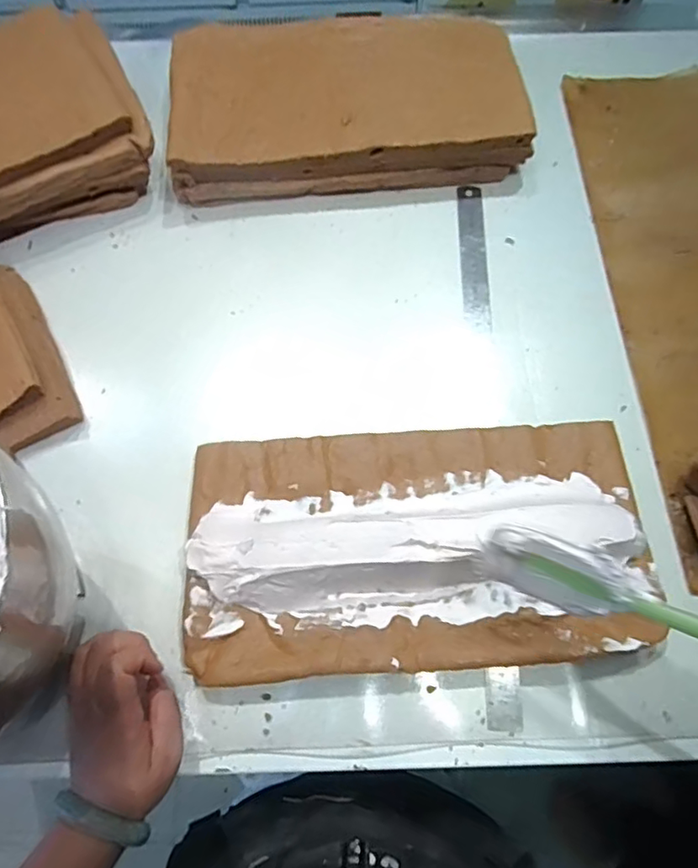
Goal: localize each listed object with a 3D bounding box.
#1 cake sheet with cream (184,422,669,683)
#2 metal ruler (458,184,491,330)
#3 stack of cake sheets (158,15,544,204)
[{"bbox_3d":[0.055,0.082,0.460,0.364,0.037,0.193,-4,66,-1],"label":"cake sheet with cream"},{"bbox_3d":[0.131,-0.189,0.603,0.028,0.004,0.177,2,71,0],"label":"metal ruler"},{"bbox_3d":[-0.005,-0.367,0.637,0.378,0.078,0.208,-4,67,0],"label":"stack of cake sheets"}]

